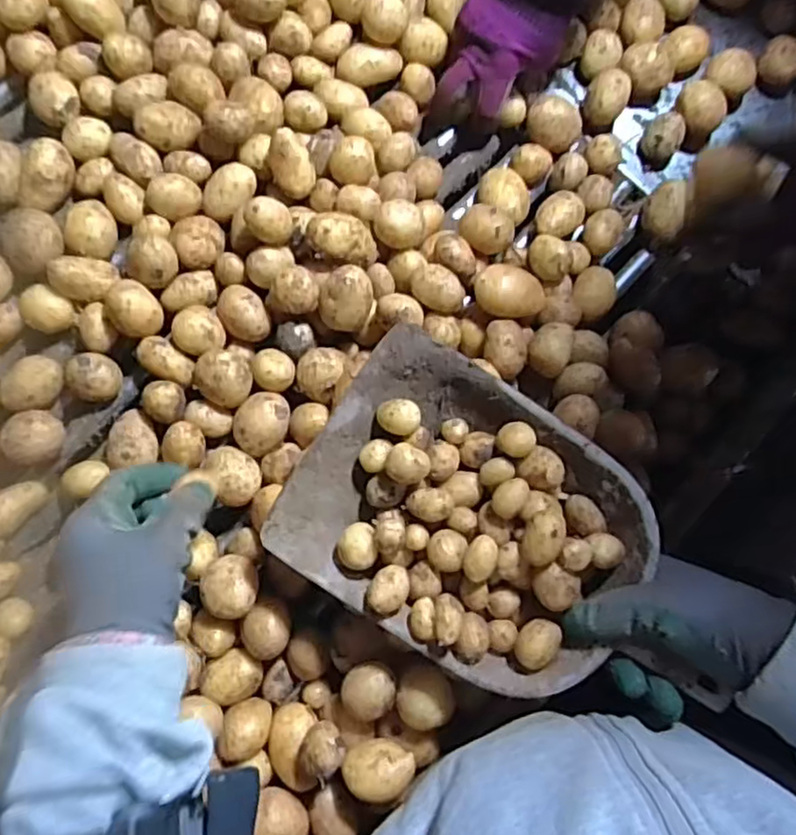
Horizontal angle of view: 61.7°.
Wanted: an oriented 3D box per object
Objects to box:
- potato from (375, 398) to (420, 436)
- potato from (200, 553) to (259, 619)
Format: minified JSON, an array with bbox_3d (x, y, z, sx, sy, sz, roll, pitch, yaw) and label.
[{"bbox_3d":[0.000,0.000,0.470,0.029,0.021,0.024,24,82,-1],"label":"potato"},{"bbox_3d":[-0.128,0.129,0.511,0.039,0.034,0.045,-13,85,-6],"label":"potato"}]

